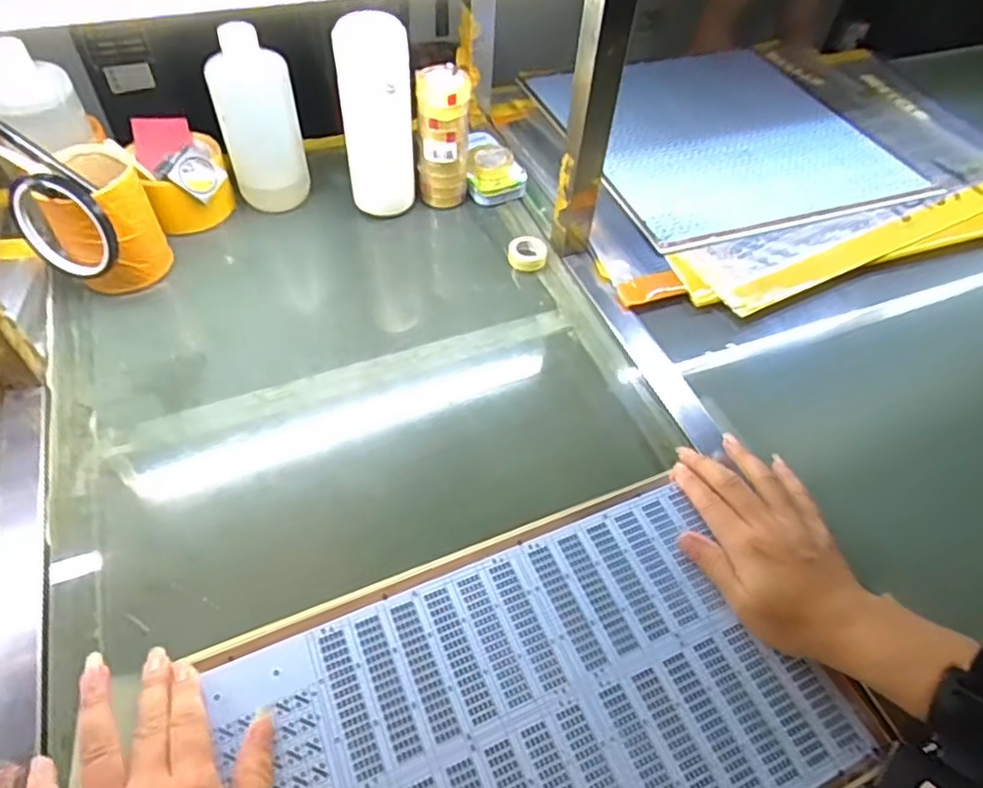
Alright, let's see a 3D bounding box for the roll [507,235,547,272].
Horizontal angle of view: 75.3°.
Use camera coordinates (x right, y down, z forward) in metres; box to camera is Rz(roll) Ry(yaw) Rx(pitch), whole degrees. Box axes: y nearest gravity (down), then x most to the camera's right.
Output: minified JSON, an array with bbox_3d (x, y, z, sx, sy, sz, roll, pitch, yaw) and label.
[{"bbox_3d":[0.037,-0.144,0.656,0.040,0.017,0.039,2,53,-3],"label":"roll"}]

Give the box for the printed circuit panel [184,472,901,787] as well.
[{"bbox_3d":[0.025,0.192,0.386,0.355,0.008,0.219,-17,56,-17],"label":"printed circuit panel"}]

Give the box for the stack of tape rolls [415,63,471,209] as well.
[{"bbox_3d":[-0.047,-0.252,0.635,0.052,0.126,0.047,4,53,-2],"label":"stack of tape rolls"}]

